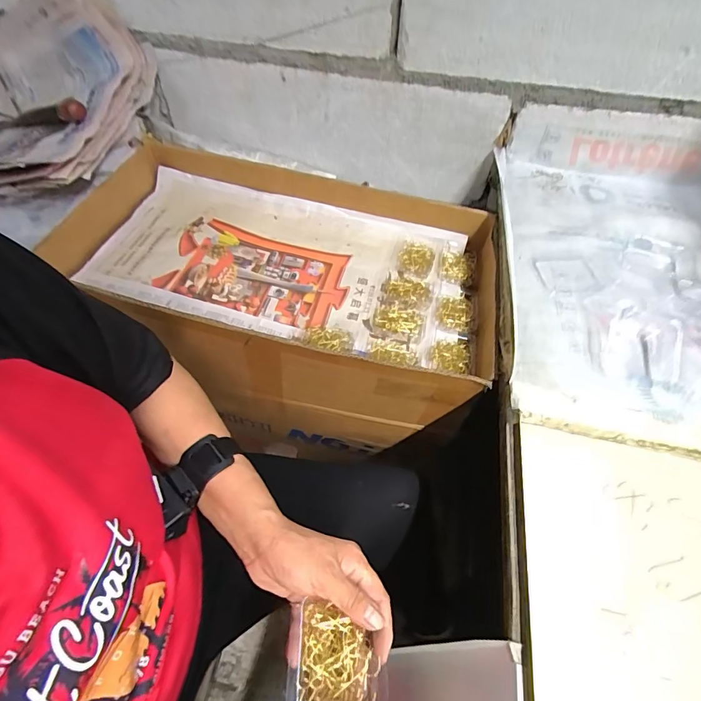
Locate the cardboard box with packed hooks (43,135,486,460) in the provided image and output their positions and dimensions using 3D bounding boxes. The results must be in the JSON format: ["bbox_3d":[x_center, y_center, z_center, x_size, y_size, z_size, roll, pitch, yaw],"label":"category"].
[{"bbox_3d":[-0.121,-0.077,0.668,0.619,0.274,0.329,13,54,6],"label":"cardboard box with packed hooks"}]

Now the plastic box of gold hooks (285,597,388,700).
[{"bbox_3d":[-0.012,0.242,0.307,0.076,0.023,0.074,5,54,0],"label":"plastic box of gold hooks"}]

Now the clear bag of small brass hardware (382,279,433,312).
[{"bbox_3d":[0.085,-0.085,0.599,0.071,0.008,0.063,7,54,2],"label":"clear bag of small brass hardware"}]

